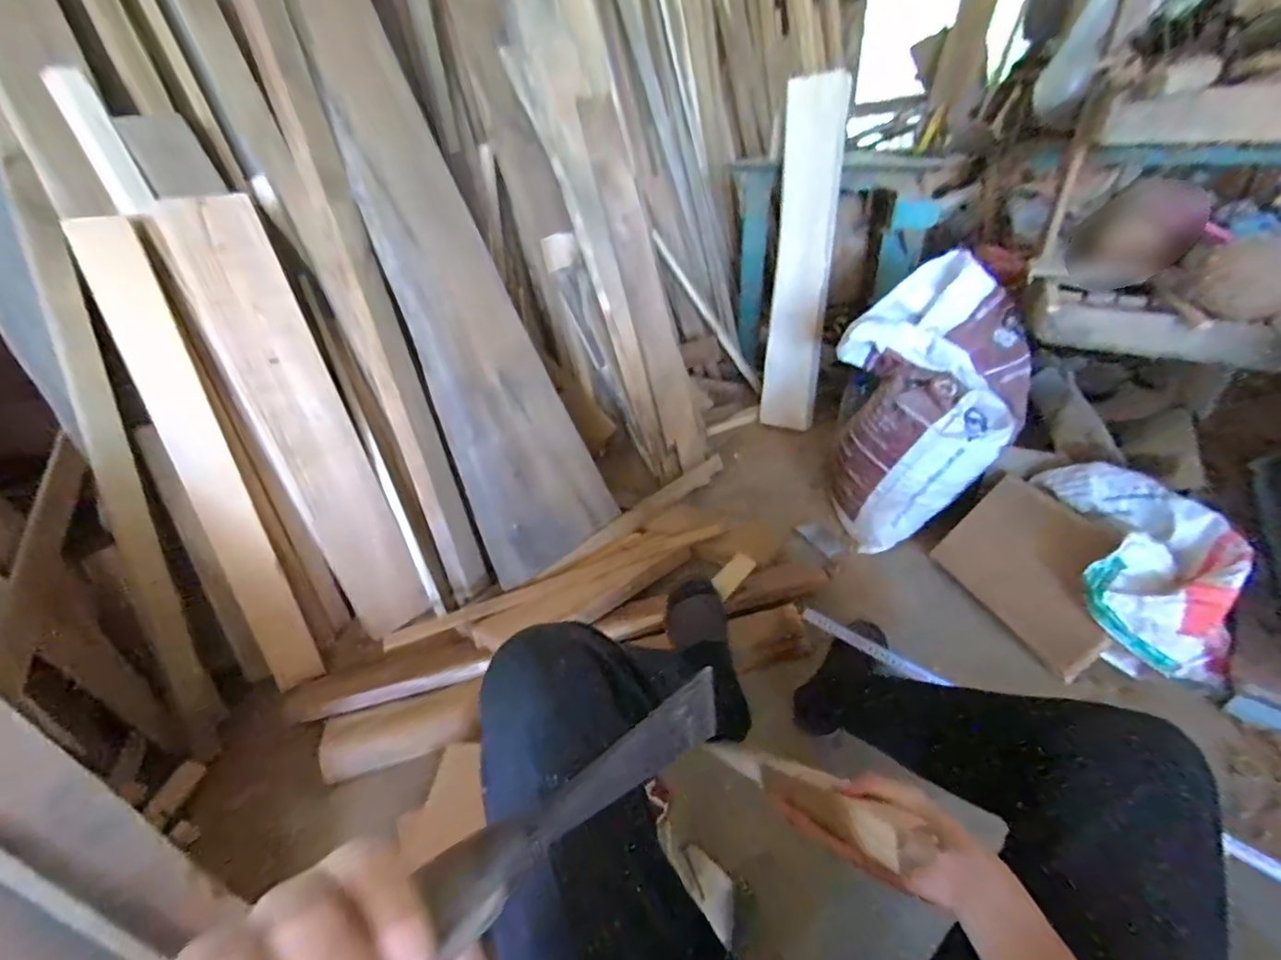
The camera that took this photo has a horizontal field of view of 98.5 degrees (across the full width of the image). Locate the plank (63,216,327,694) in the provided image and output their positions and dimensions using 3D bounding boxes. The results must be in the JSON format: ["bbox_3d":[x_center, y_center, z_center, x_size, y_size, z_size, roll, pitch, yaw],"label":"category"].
[{"bbox_3d":[-0.711,-0.003,0.921,0.075,0.798,0.023,-24,21,-35],"label":"plank"}]

